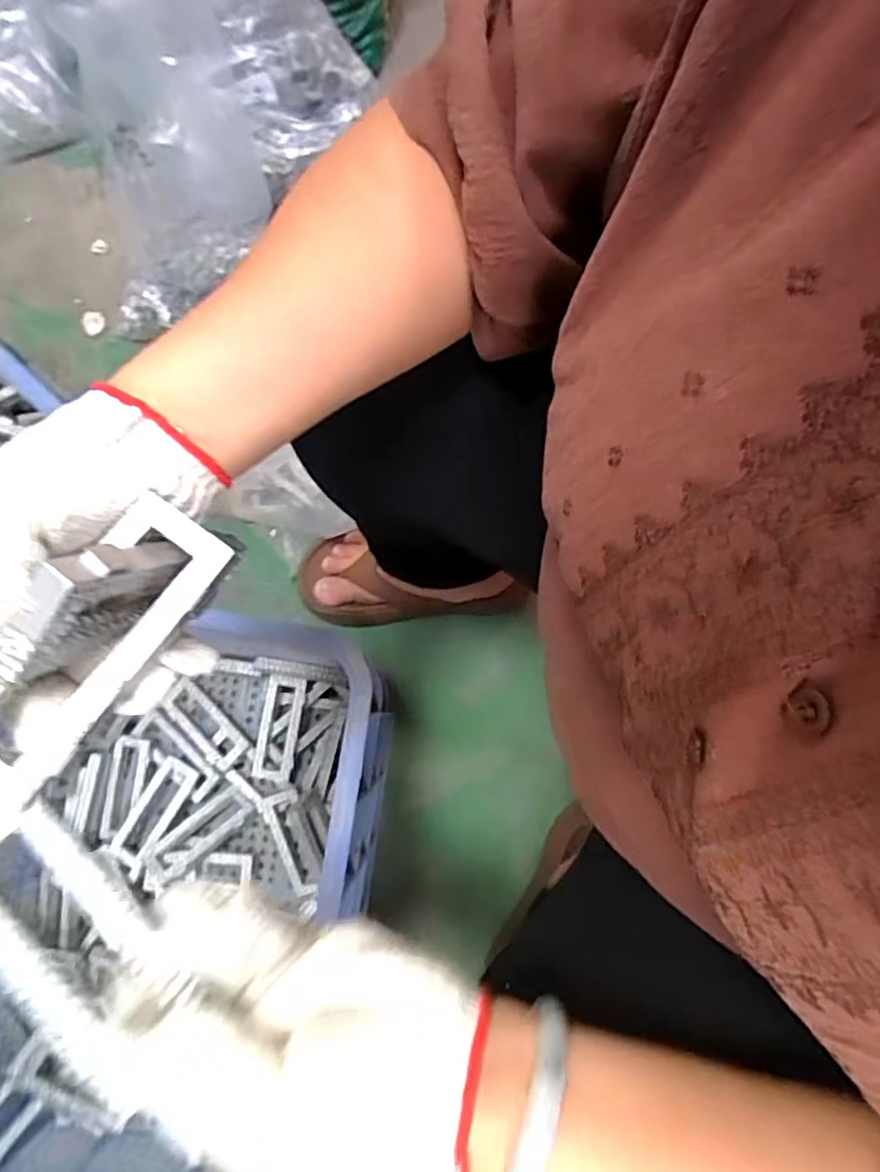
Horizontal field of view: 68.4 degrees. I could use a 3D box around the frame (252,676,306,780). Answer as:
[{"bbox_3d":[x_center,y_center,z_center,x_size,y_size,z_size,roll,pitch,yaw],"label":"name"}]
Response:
[{"bbox_3d":[-0.176,0.154,0.708,0.045,0.011,0.114,9,90,12],"label":"frame"}]

